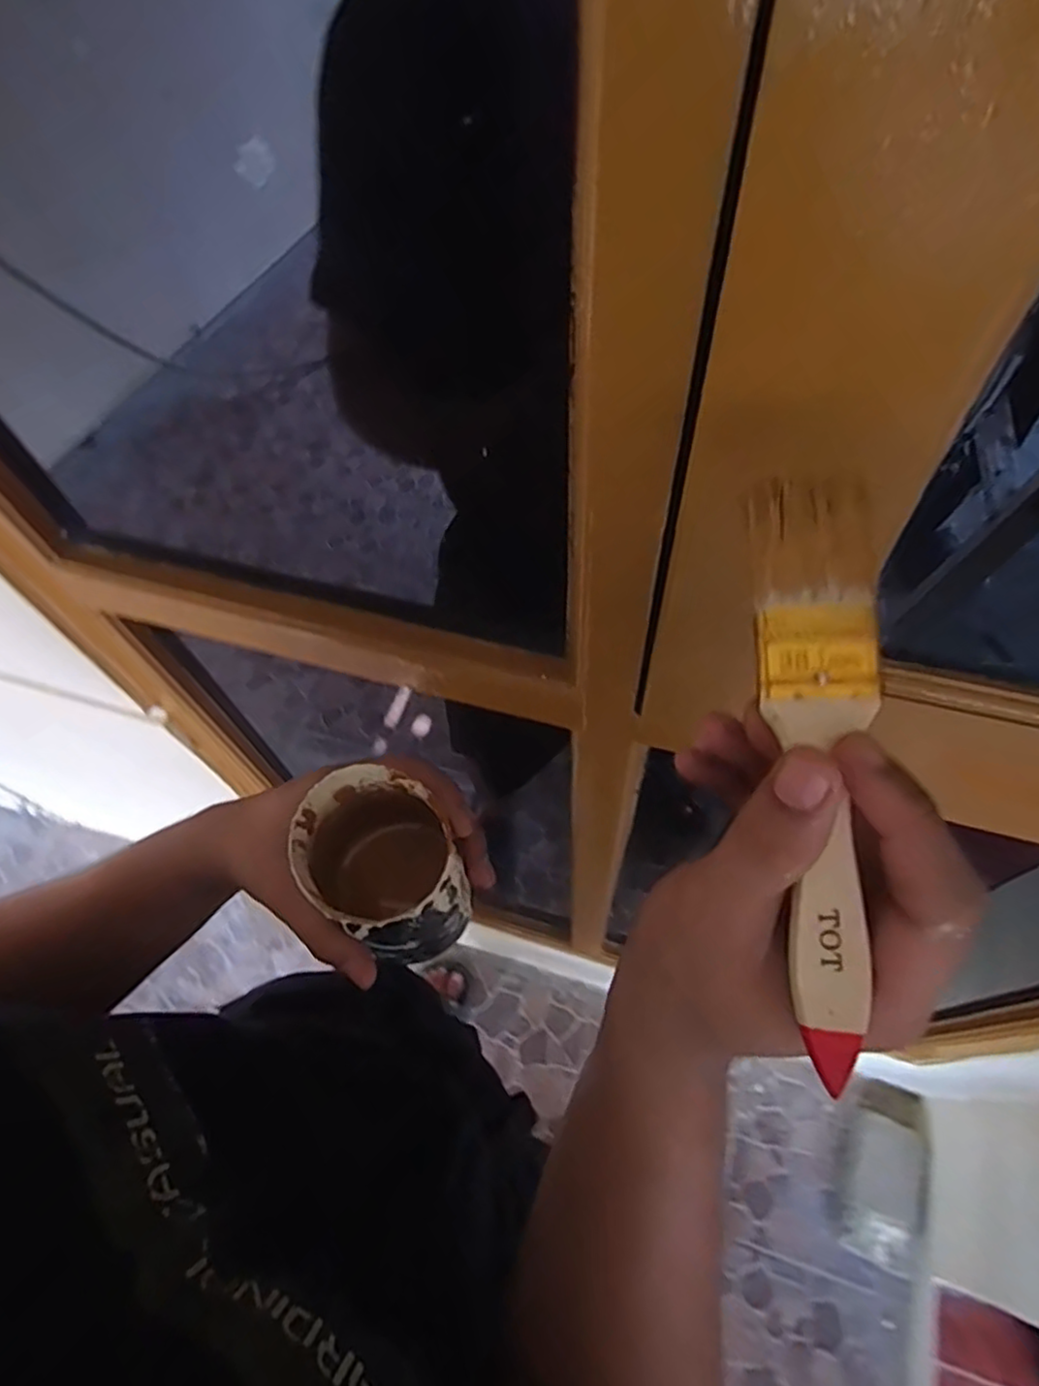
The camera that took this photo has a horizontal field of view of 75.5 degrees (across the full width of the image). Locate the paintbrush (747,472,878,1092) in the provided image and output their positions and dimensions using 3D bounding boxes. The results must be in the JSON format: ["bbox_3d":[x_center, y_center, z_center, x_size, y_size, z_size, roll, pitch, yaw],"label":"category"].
[{"bbox_3d":[0.078,0.019,0.175,0.030,0.008,0.150,0,83,4],"label":"paintbrush"}]

